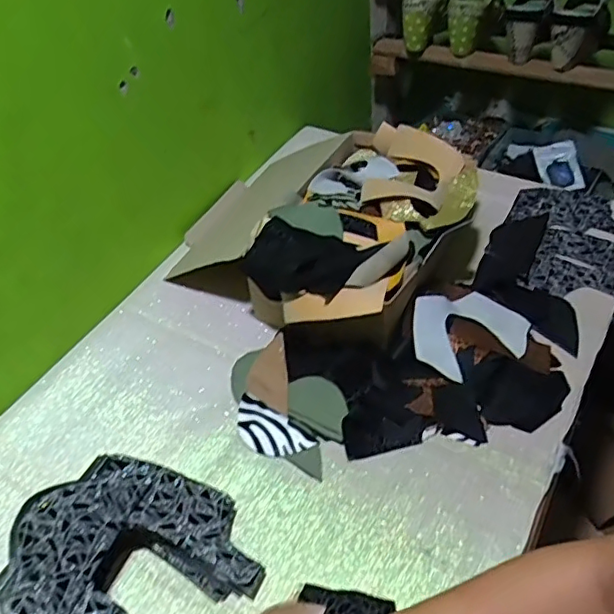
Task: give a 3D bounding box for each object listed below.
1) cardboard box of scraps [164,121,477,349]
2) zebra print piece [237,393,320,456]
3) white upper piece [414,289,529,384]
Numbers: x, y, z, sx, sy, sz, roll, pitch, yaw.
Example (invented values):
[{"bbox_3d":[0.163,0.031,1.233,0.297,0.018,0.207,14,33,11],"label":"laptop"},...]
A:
[{"bbox_3d":[0.008,-0.114,0.803,0.375,0.144,0.314,25,53,27],"label":"cardboard box of scraps"},{"bbox_3d":[-0.044,0.145,0.675,0.104,0.012,0.051,24,53,26],"label":"zebra print piece"},{"bbox_3d":[0.204,0.026,0.729,0.164,0.042,0.111,-16,51,-24],"label":"white upper piece"}]

